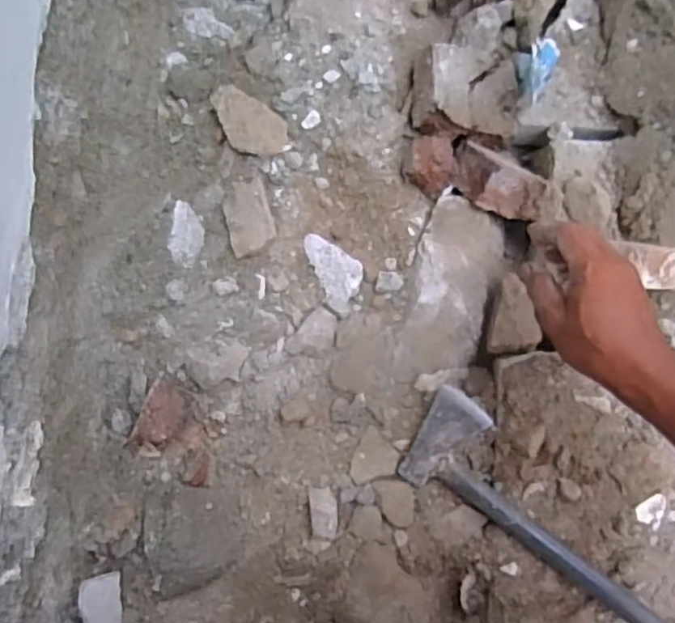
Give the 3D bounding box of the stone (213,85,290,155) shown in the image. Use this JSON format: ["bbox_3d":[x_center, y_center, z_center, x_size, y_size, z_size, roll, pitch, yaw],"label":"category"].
[{"bbox_3d":[-0.091,-0.194,0.654,0.053,0.031,0.085,-39,82,-1],"label":"stone"}]

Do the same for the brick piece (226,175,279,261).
[{"bbox_3d":[-0.088,-0.095,0.642,0.044,0.024,0.081,-17,82,2],"label":"brick piece"}]

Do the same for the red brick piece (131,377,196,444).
[{"bbox_3d":[-0.164,0.101,0.612,0.043,0.028,0.066,23,85,7],"label":"red brick piece"}]

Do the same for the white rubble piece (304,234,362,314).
[{"bbox_3d":[0.000,-0.042,0.643,0.043,0.012,0.083,-23,82,1],"label":"white rubble piece"}]

